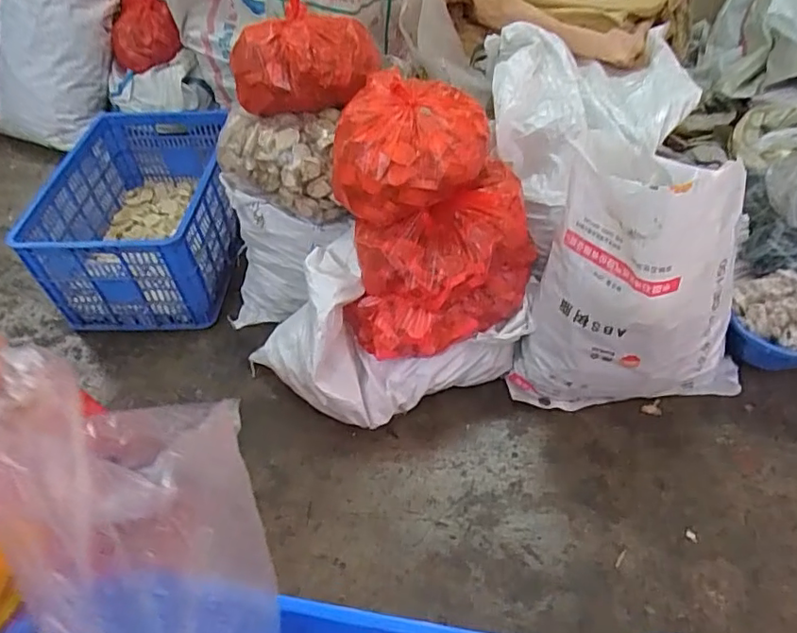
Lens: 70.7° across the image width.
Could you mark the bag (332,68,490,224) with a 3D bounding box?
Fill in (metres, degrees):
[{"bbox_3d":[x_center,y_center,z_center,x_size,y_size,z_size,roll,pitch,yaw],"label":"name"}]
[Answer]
[{"bbox_3d":[0.017,-0.315,1.067,0.292,0.198,0.215,-10,48,-5],"label":"bag"}]

